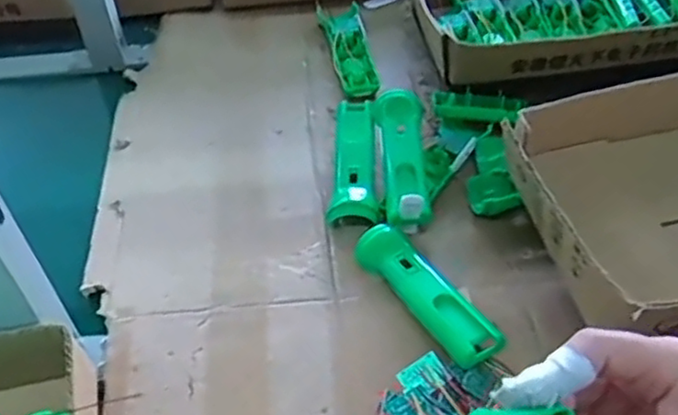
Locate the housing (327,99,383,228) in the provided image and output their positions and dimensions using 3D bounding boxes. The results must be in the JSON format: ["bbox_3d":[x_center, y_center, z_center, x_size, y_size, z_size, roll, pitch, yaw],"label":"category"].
[{"bbox_3d":[0.018,-0.049,0.700,0.047,0.034,0.150,2,47,2],"label":"housing"}]

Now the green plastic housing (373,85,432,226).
[{"bbox_3d":[0.061,-0.060,0.681,0.047,0.023,0.171,0,47,1],"label":"green plastic housing"}]

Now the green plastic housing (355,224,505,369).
[{"bbox_3d":[0.071,0.066,0.582,0.041,0.033,0.166,-24,51,-20],"label":"green plastic housing"}]

